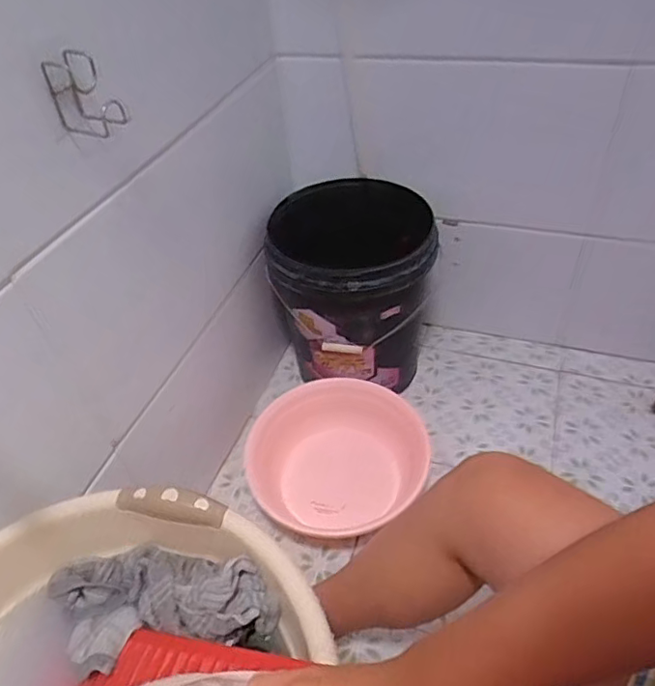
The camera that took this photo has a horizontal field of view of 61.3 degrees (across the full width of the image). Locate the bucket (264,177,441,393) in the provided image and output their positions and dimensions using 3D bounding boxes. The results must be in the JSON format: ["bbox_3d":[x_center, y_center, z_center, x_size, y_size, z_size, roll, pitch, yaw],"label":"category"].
[{"bbox_3d":[0.049,-0.087,1.140,0.301,0.380,0.293,-4,44,4],"label":"bucket"}]

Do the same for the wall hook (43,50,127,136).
[{"bbox_3d":[-0.264,-0.265,0.607,0.067,0.081,0.054,-22,46,-15],"label":"wall hook"}]

